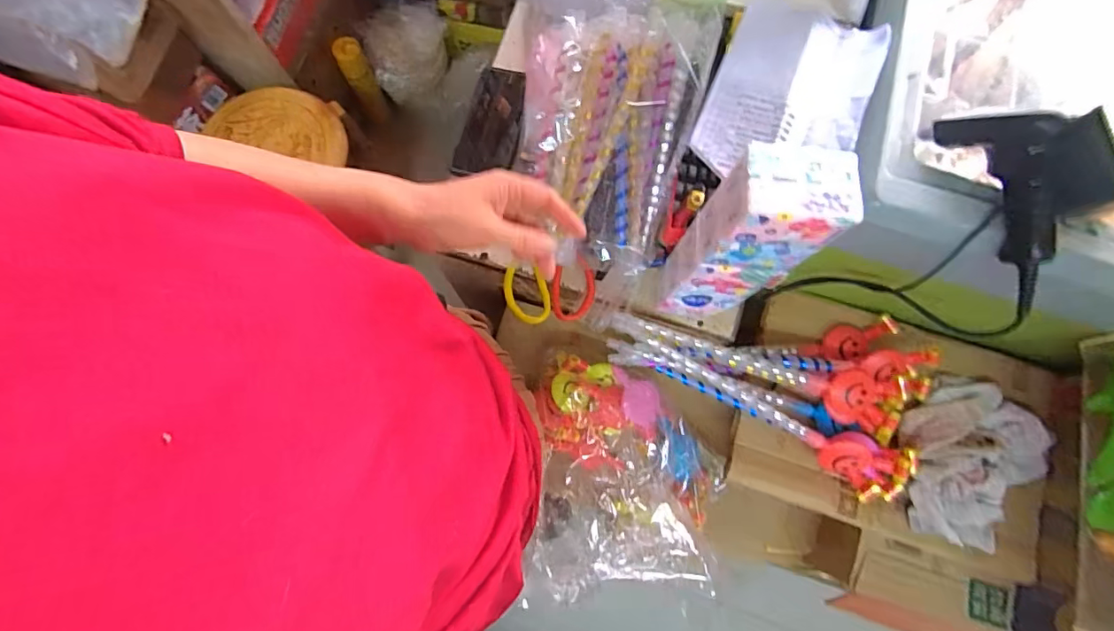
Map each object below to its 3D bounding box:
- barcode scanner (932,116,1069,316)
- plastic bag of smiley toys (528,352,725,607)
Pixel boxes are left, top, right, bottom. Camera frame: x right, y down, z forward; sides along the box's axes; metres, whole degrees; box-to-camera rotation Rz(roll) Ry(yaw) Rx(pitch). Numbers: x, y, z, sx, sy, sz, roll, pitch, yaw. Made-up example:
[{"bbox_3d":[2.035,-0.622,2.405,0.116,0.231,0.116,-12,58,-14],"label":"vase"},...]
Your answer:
[{"bbox_3d":[0.401,-0.102,0.442,0.044,0.066,0.191,-13,79,-3],"label":"barcode scanner"},{"bbox_3d":[0.067,0.148,0.539,0.179,0.310,0.081,0,113,-1],"label":"plastic bag of smiley toys"}]

